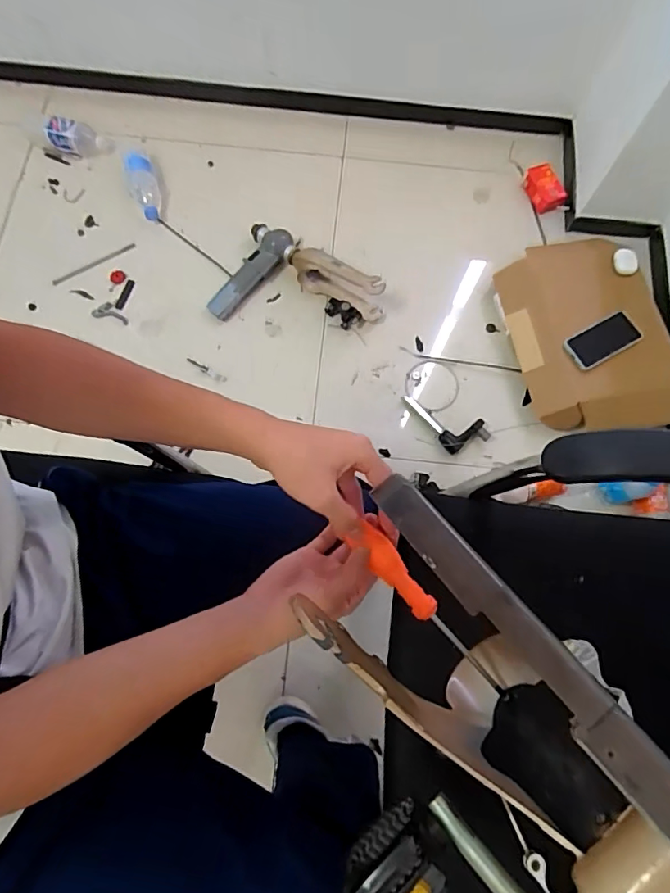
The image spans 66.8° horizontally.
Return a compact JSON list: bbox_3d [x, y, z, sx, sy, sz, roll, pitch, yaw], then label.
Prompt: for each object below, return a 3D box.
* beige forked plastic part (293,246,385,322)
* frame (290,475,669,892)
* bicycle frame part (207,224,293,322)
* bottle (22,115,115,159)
[{"bbox_3d":[0.006,-0.378,1.159,0.248,0.114,0.059,30,75,7],"label":"beige forked plastic part"},{"bbox_3d":[0.134,0.232,0.341,0.376,0.228,0.244,32,75,7],"label":"frame"},{"bbox_3d":[-0.206,-0.414,1.186,0.120,0.050,0.261,37,88,9],"label":"bicycle frame part"},{"bbox_3d":[-0.672,-0.781,1.262,0.238,0.066,0.078,10,74,1],"label":"bottle"}]

